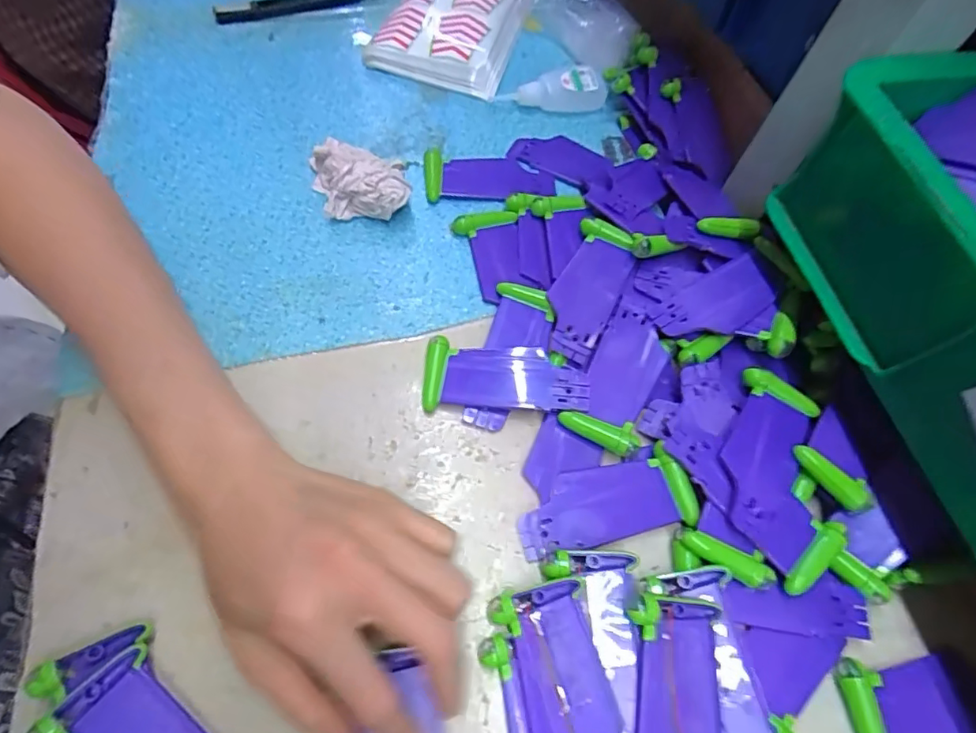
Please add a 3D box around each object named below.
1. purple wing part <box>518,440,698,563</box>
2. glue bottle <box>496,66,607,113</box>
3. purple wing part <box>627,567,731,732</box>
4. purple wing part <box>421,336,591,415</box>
[{"bbox_3d":[0.059,0.069,0.267,0.087,0.007,0.038,-14,65,-12],"label":"purple wing part"},{"bbox_3d":[0.049,-0.208,0.405,0.080,0.024,0.022,-13,65,-12],"label":"glue bottle"},{"bbox_3d":[0.080,0.147,0.229,0.043,0.013,0.114,12,72,-9],"label":"purple wing part"},{"bbox_3d":[0.010,0.006,0.296,0.091,0.007,0.038,7,62,-2],"label":"purple wing part"}]

